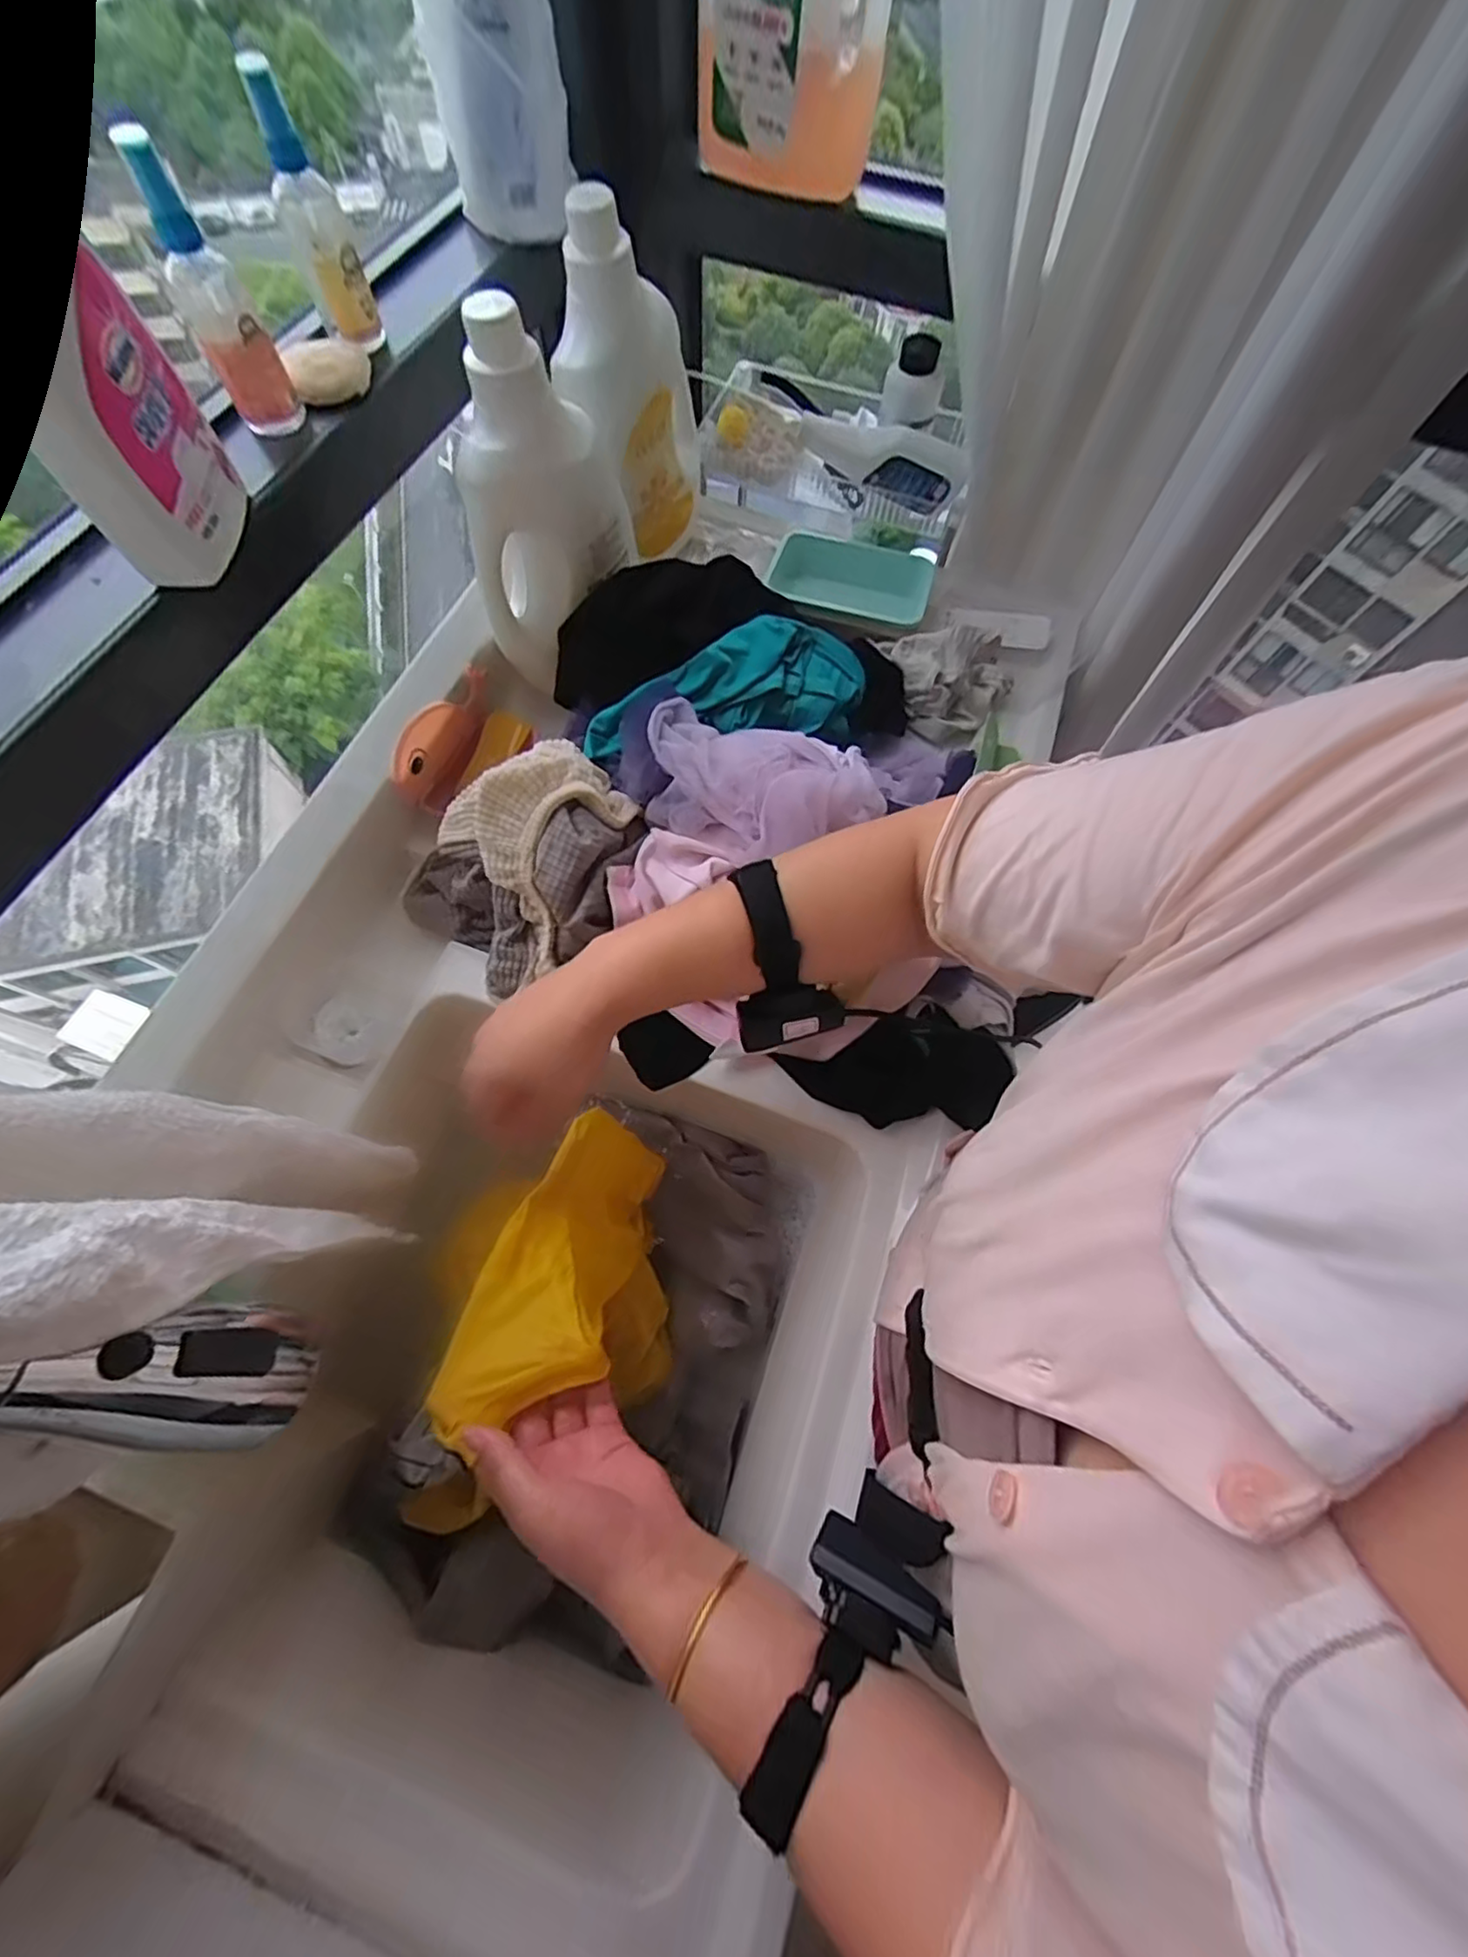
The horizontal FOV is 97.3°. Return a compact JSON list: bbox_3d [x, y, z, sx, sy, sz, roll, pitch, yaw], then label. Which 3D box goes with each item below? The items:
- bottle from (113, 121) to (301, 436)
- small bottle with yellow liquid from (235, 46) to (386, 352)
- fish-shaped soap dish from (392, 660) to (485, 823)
[{"bbox_3d":[-0.330,-0.428,0.414,0.041,0.142,0.037,-25,72,-12],"label":"bottle"},{"bbox_3d":[-0.289,-0.523,0.444,0.040,0.127,0.041,-21,71,-10],"label":"small bottle with yellow liquid"},{"bbox_3d":[-0.278,-0.231,0.623,0.029,0.076,0.145,13,68,2],"label":"fish-shaped soap dish"}]

